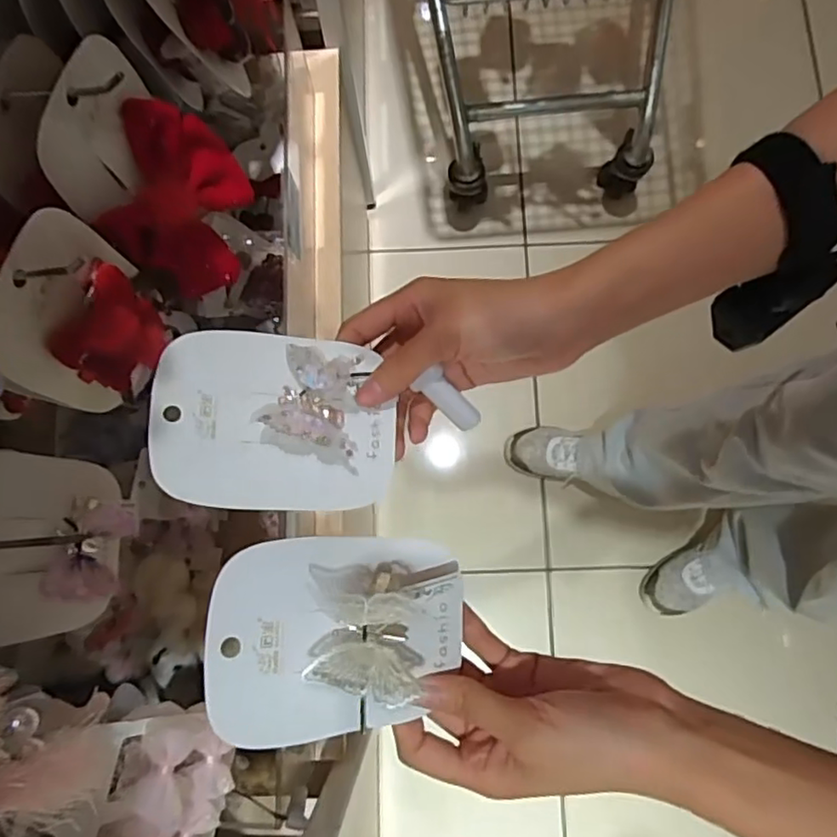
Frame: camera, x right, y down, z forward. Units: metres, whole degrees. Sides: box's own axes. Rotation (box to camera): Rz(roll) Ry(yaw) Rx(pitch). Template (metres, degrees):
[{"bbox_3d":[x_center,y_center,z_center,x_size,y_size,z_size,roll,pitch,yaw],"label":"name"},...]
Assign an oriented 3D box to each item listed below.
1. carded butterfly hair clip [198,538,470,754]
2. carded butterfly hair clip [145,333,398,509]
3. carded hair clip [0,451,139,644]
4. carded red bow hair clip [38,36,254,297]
[{"bbox_3d":[-0.028,0.093,0.261,0.112,0.030,0.082,5,78,-25],"label":"carded butterfly hair clip"},{"bbox_3d":[-0.066,0.000,0.295,0.113,0.024,0.085,3,82,-17],"label":"carded butterfly hair clip"},{"bbox_3d":[-0.178,0.057,0.292,0.023,0.099,0.085,-18,74,20],"label":"carded hair clip"},{"bbox_3d":[-0.148,-0.134,0.348,0.032,0.121,0.095,4,79,36],"label":"carded red bow hair clip"}]

